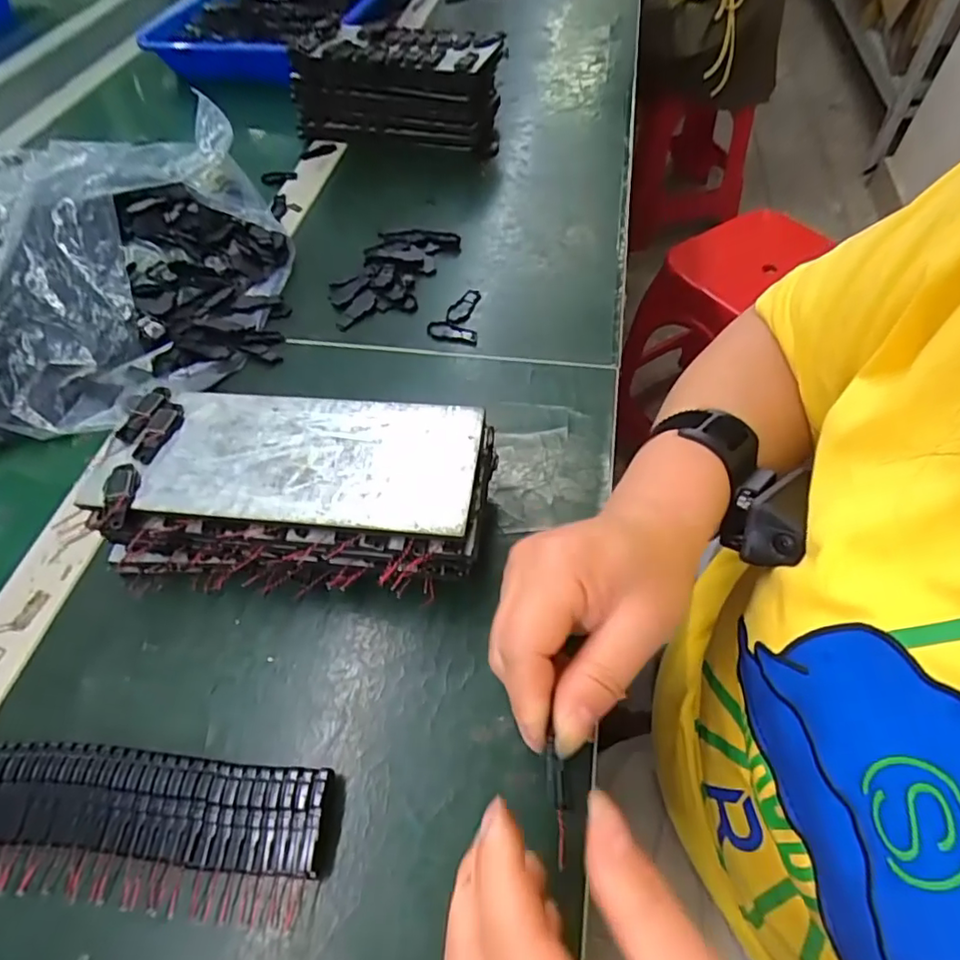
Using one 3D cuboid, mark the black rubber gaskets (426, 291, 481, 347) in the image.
[{"bbox_3d":[-0.020,-0.125,0.435,0.037,0.004,0.059,1,55,4],"label":"black rubber gaskets"}]

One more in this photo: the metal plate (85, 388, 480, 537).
[{"bbox_3d":[-0.099,-0.013,0.296,0.193,0.007,0.078,4,55,6],"label":"metal plate"}]

